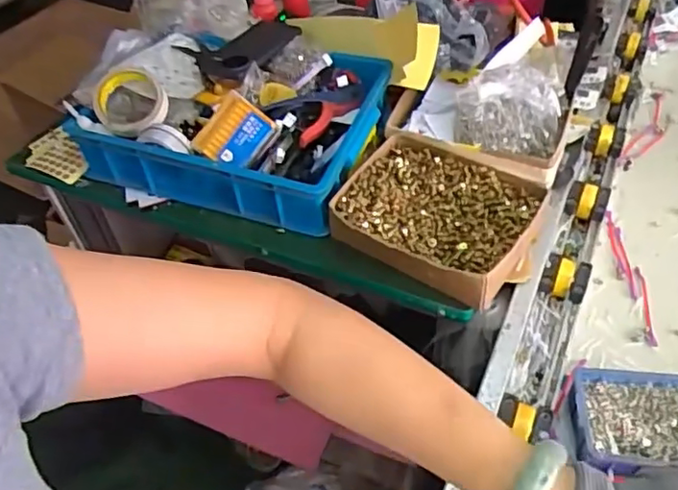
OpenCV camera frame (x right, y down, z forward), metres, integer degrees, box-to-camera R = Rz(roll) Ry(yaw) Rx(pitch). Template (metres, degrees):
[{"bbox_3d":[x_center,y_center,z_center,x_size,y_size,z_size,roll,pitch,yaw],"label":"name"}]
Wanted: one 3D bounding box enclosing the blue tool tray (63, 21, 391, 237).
[{"bbox_3d":[-0.147,-0.184,0.847,0.397,0.111,0.297,14,49,18],"label":"blue tool tray"}]

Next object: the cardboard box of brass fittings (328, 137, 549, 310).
[{"bbox_3d":[0.118,-0.040,0.715,0.210,0.060,0.184,23,52,25],"label":"cardboard box of brass fittings"}]

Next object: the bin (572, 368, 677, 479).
[{"bbox_3d":[0.313,0.180,0.608,0.150,0.042,0.099,5,47,10],"label":"bin"}]

